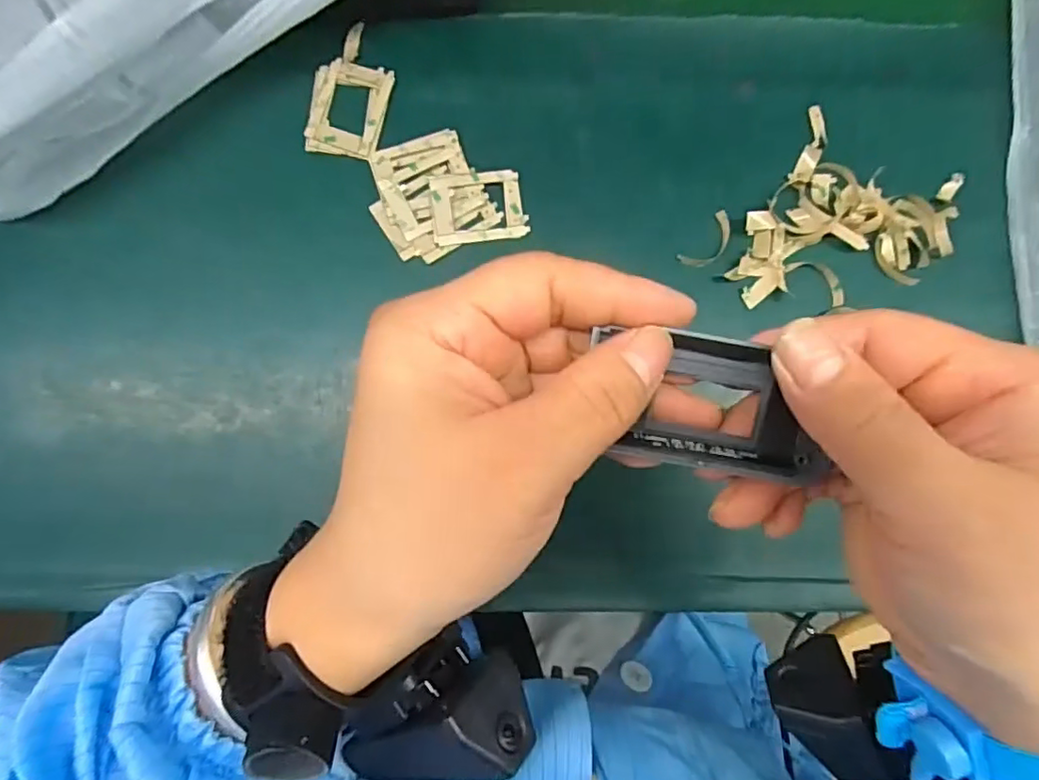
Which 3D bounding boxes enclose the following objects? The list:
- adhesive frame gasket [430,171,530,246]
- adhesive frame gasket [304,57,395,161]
[{"bbox_3d":[-0.024,-0.109,0.350,0.054,0.004,0.040,-7,86,-2],"label":"adhesive frame gasket"},{"bbox_3d":[-0.103,-0.168,0.353,0.044,0.004,0.058,10,86,-1],"label":"adhesive frame gasket"}]

